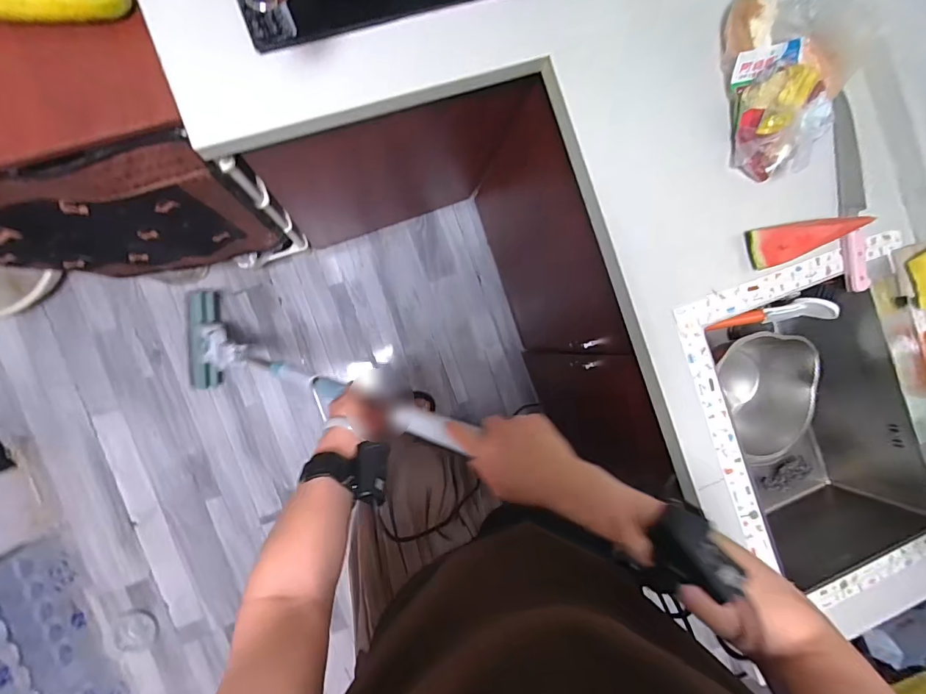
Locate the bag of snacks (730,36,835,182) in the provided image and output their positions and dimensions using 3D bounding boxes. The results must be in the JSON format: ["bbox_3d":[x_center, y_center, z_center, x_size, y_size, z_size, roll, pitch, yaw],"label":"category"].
[{"bbox_3d":[0.455,-0.341,0.634,0.121,0.061,0.177,-8,91,-8],"label":"bag of snacks"}]

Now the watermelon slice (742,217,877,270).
[{"bbox_3d":[0.468,-0.151,0.613,0.033,0.135,0.057,-17,93,-39],"label":"watermelon slice"}]

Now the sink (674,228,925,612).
[{"bbox_3d":[0.582,0.155,0.788,0.381,0.213,0.581,-22,93,-8],"label":"sink"}]

